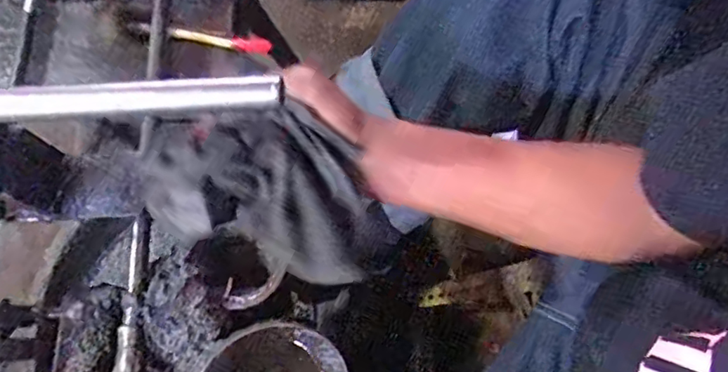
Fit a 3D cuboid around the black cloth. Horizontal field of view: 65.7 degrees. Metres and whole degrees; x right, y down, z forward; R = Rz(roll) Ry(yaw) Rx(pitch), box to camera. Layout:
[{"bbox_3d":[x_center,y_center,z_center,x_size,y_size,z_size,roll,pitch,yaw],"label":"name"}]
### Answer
[{"bbox_3d":[-0.053,0.000,0.363,0.154,0.043,0.097,17,77,2],"label":"black cloth"}]

